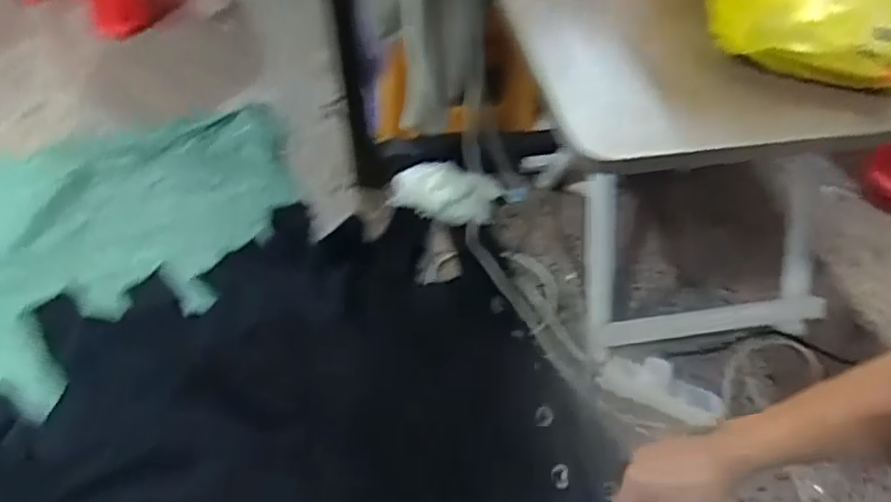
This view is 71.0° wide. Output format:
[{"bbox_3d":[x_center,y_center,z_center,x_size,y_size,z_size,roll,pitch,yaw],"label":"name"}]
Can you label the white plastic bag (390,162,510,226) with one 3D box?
[{"bbox_3d":[0.002,-0.104,1.158,0.204,0.085,0.083,-1,49,-3],"label":"white plastic bag"}]

